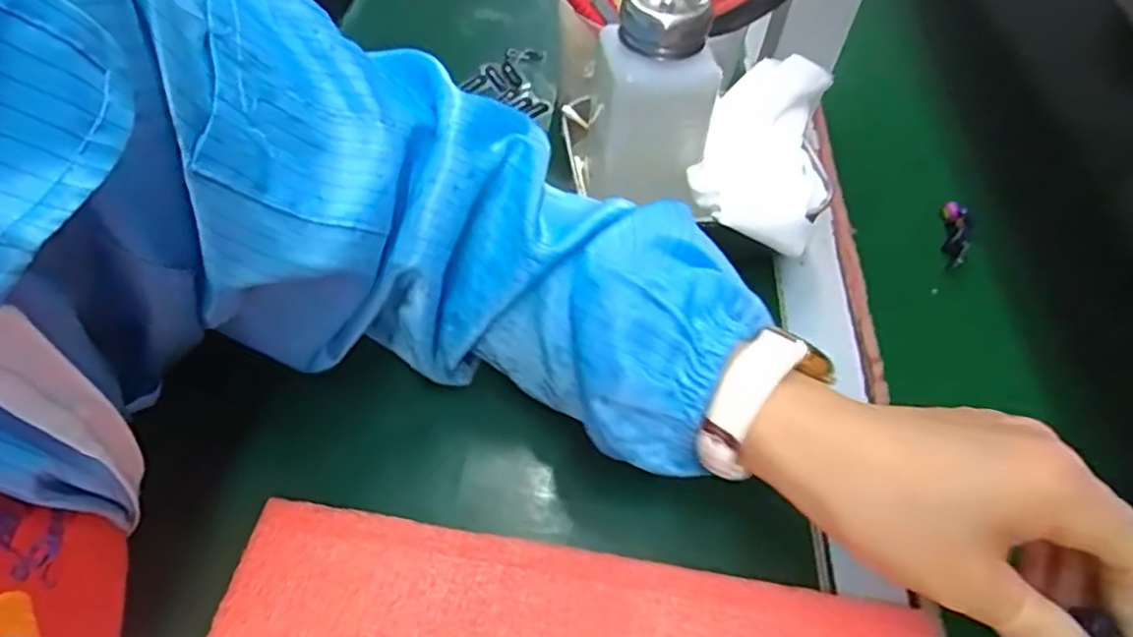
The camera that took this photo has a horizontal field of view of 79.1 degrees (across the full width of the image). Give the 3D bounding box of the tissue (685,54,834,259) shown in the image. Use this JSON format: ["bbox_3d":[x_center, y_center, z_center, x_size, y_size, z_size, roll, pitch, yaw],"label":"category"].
[{"bbox_3d":[0.106,-0.090,0.361,0.068,0.032,0.115,16,55,9],"label":"tissue"}]

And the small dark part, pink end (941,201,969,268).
[{"bbox_3d":[0.233,-0.053,0.409,0.010,0.017,0.051,17,55,8],"label":"small dark part, pink end"}]

